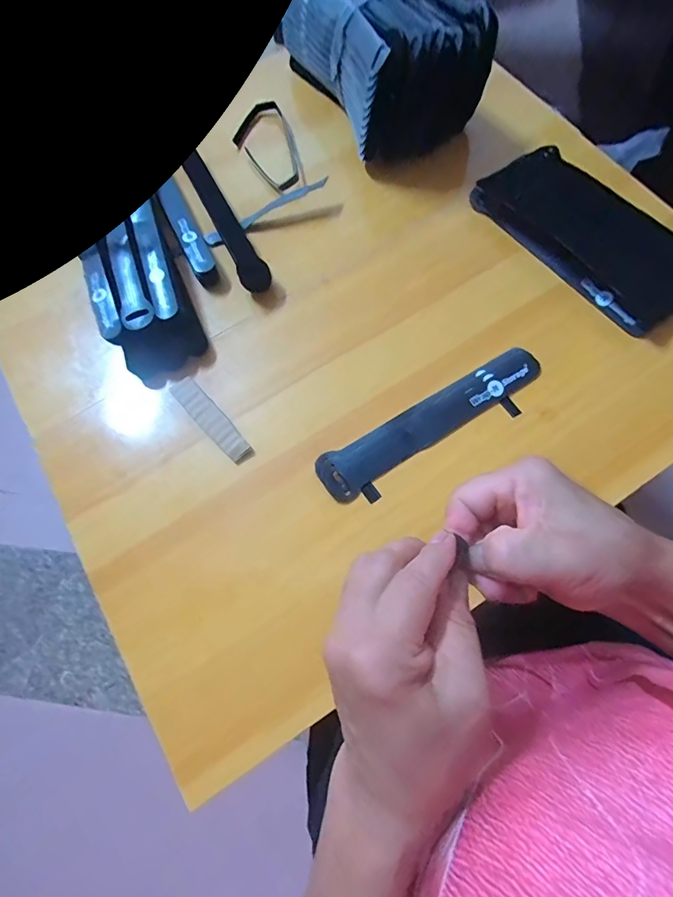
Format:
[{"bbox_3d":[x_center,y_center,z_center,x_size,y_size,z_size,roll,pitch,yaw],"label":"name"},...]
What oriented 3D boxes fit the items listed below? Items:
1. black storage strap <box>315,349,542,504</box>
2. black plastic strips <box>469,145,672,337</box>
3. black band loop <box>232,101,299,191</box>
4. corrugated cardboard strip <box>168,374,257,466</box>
[{"bbox_3d":[0.078,-0.018,0.348,0.195,0.007,0.045,-30,72,-8],"label":"black storage strap"},{"bbox_3d":[0.230,-0.196,0.402,0.090,0.025,0.201,-38,74,-10],"label":"black plastic strips"},{"bbox_3d":[-0.072,-0.312,0.458,0.057,0.014,0.117,-20,71,-4],"label":"black band loop"},{"bbox_3d":[-0.102,-0.024,0.359,0.021,0.004,0.091,-41,74,-11],"label":"corrugated cardboard strip"}]

